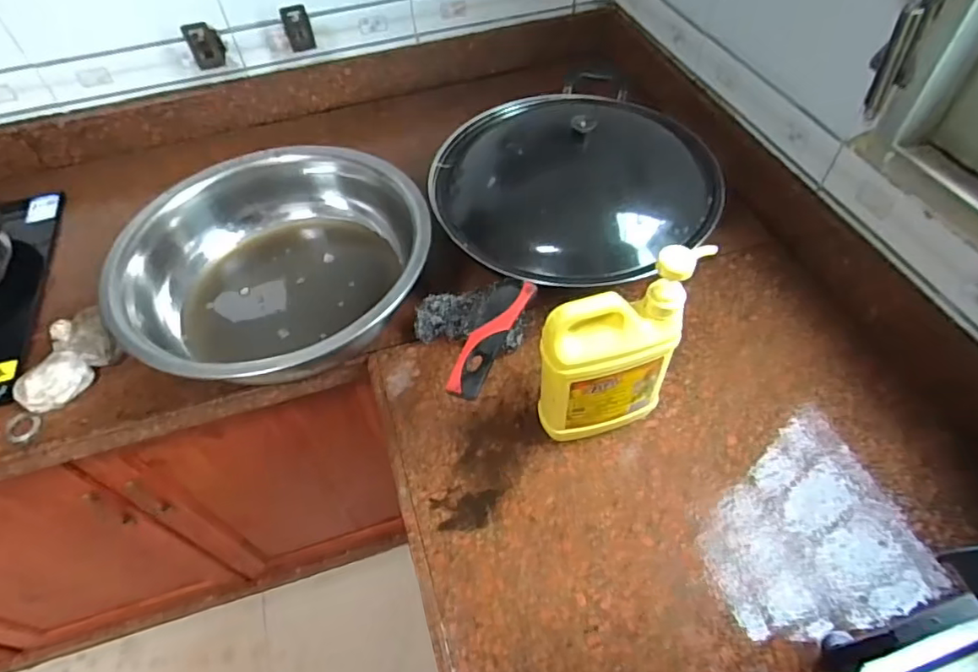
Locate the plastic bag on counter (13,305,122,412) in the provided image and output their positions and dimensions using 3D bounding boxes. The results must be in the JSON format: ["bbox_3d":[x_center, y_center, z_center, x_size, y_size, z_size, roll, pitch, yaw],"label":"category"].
[{"bbox_3d":[-0.509,0.030,0.684,0.059,0.052,0.126,30,61,24],"label":"plastic bag on counter"}]

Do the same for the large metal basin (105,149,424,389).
[{"bbox_3d":[-0.265,-0.100,0.720,0.360,0.102,0.360,-2,53,3],"label":"large metal basin"}]

